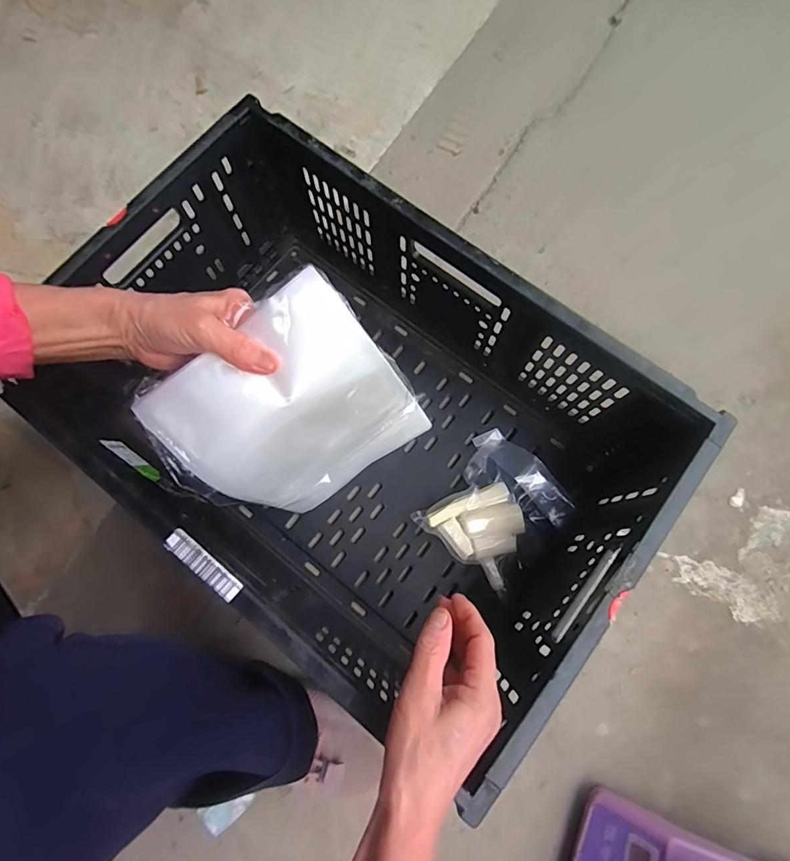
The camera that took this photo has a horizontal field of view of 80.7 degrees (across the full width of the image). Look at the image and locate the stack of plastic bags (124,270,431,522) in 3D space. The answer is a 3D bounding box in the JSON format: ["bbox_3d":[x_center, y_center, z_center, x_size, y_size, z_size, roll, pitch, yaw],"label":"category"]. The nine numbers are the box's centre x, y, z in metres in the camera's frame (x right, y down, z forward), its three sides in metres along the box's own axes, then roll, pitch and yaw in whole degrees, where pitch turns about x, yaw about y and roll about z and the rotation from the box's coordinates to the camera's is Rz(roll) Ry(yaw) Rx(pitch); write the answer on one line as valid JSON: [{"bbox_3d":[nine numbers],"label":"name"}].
[{"bbox_3d":[-0.079,-0.001,0.406,0.186,0.217,0.039,-35,54,1],"label":"stack of plastic bags"}]

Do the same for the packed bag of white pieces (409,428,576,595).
[{"bbox_3d":[0.126,0.093,0.597,0.134,0.041,0.164,39,79,9],"label":"packed bag of white pieces"}]

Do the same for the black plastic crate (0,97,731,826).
[{"bbox_3d":[-0.030,-0.019,0.544,0.586,0.257,0.416,37,79,10],"label":"black plastic crate"}]

